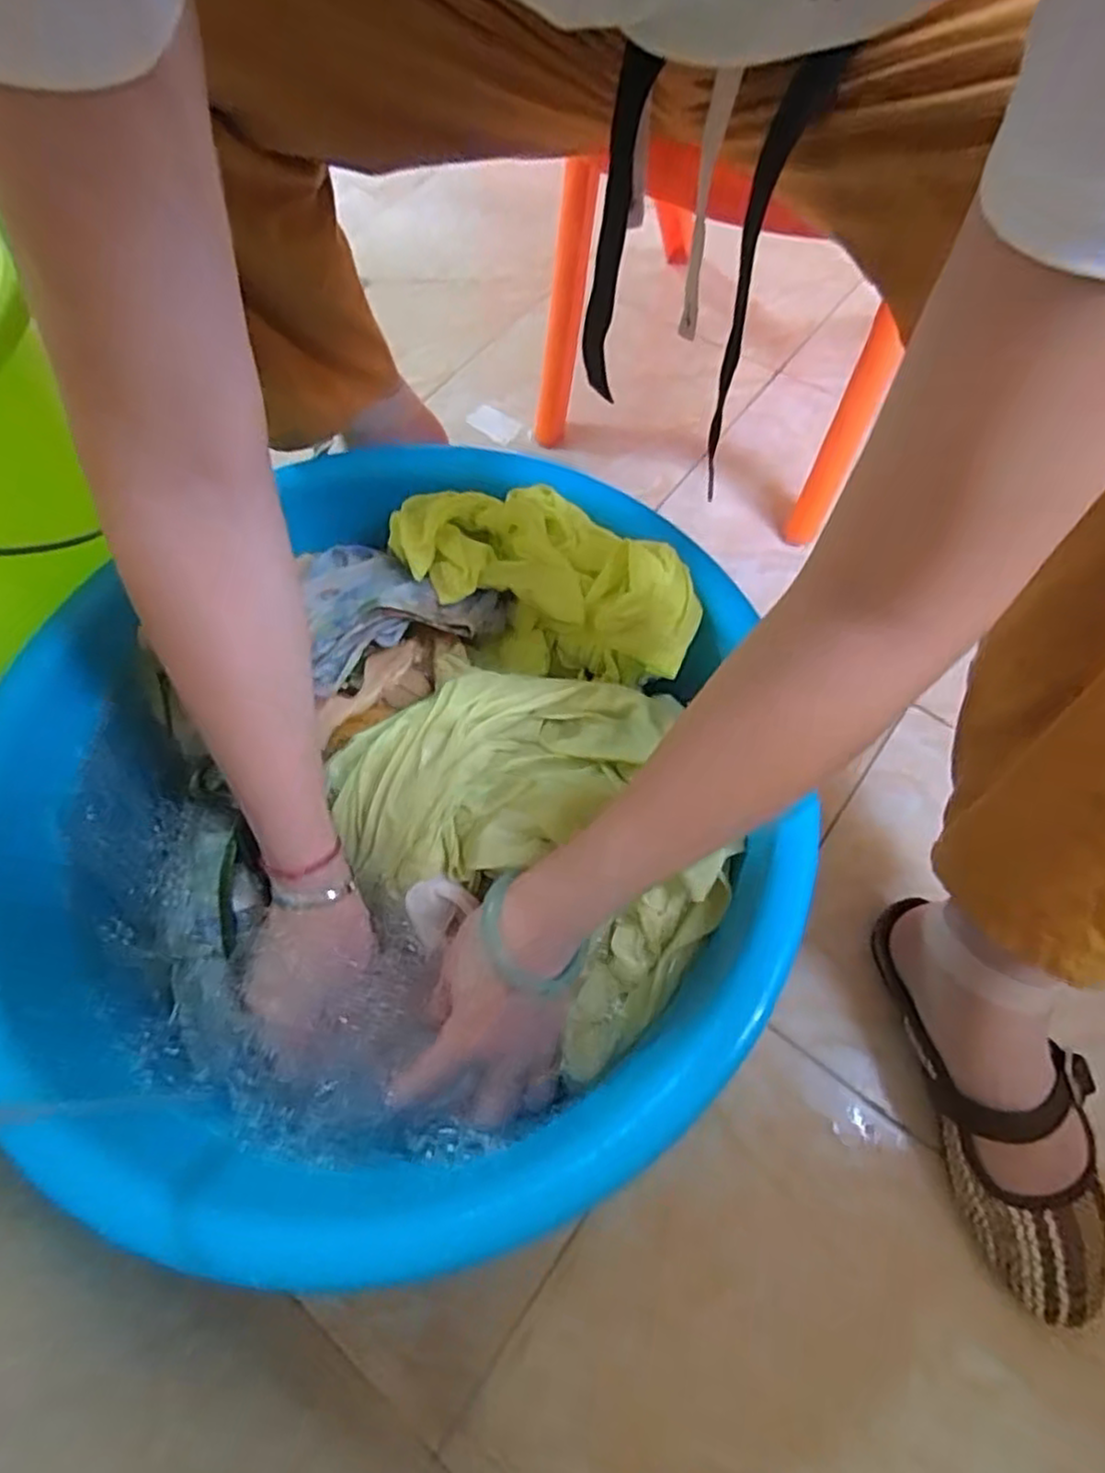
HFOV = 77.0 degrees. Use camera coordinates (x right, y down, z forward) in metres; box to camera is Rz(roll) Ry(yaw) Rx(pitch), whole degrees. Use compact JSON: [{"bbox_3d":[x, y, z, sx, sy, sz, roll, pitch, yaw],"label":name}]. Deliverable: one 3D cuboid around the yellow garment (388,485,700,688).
[{"bbox_3d":[-0.006,-0.103,0.480,0.214,0.081,0.103,32,70,15],"label":"yellow garment"}]

